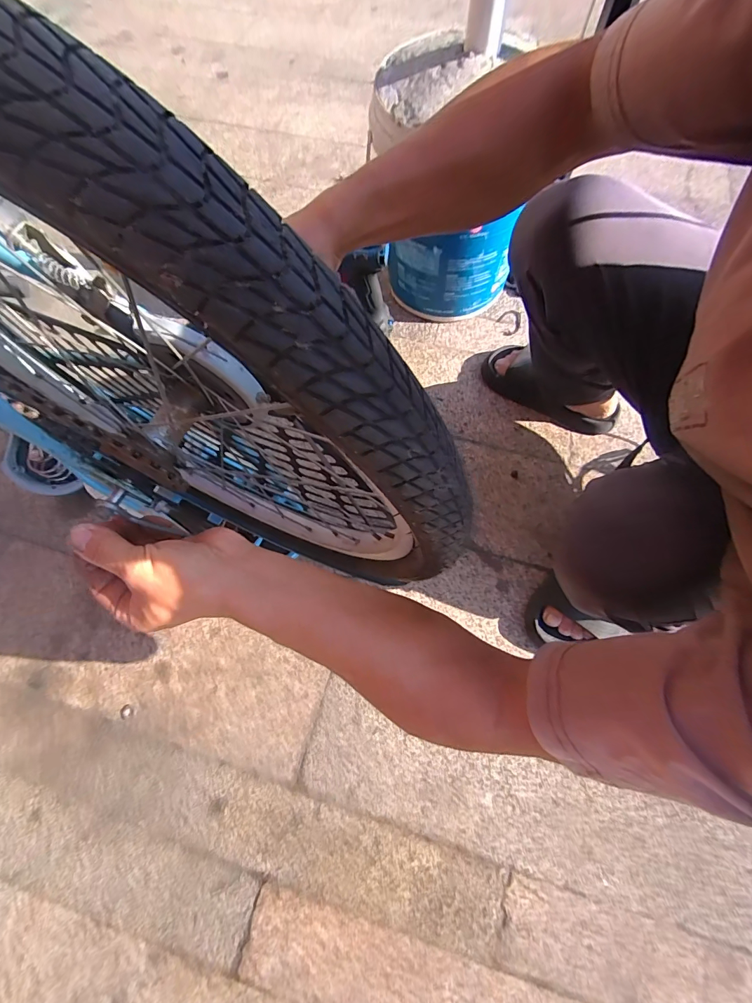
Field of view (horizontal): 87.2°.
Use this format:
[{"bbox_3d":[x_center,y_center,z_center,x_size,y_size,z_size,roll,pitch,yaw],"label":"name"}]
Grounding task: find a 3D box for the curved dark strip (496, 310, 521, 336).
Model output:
[{"bbox_3d":[0.281,-0.377,0.830,0.052,0.004,0.056,-22,71,-8],"label":"curved dark strip"}]

